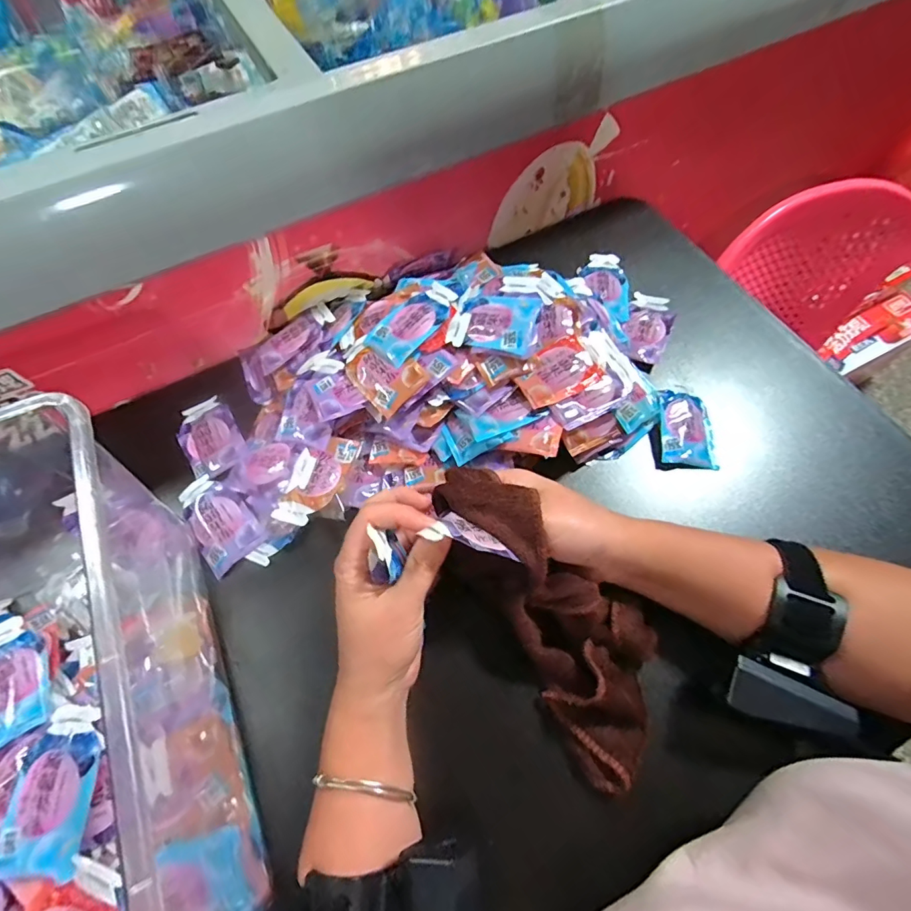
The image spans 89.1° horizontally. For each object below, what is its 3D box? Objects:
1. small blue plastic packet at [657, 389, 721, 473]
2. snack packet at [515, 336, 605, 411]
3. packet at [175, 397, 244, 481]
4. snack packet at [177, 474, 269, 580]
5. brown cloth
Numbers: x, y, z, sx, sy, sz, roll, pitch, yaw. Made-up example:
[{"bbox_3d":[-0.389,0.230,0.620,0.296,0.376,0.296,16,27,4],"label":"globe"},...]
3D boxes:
[{"bbox_3d":[0.190,-0.025,0.381,0.046,0.009,0.071,3,65,3],"label":"small blue plastic packet"},{"bbox_3d":[0.080,-0.065,0.359,0.063,0.011,0.046,-29,67,-12],"label":"snack packet"},{"bbox_3d":[-0.207,-0.016,0.391,0.048,0.009,0.074,-34,68,-14],"label":"packet"},{"bbox_3d":[-0.183,0.048,0.359,0.045,0.006,0.079,-35,69,-14],"label":"snack packet"},{"bbox_3d":[0.064,0.091,0.290,0.077,0.036,0.206,-30,91,-14],"label":"brown cloth"}]

